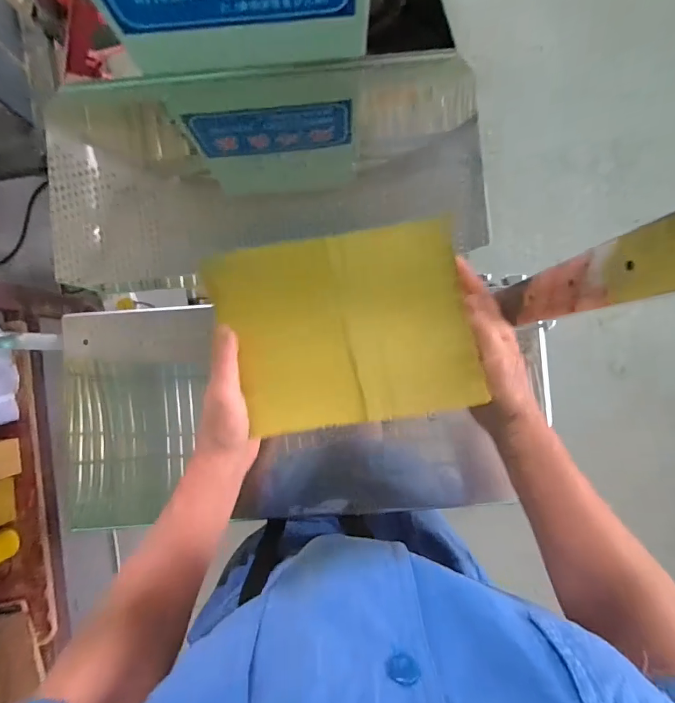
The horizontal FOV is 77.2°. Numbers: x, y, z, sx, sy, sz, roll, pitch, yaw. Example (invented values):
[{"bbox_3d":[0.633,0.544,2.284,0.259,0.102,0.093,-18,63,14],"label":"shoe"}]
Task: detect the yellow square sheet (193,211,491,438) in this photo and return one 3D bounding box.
[{"bbox_3d":[0.008,-0.017,0.354,0.202,0.024,0.154,-9,88,0],"label":"yellow square sheet"}]

